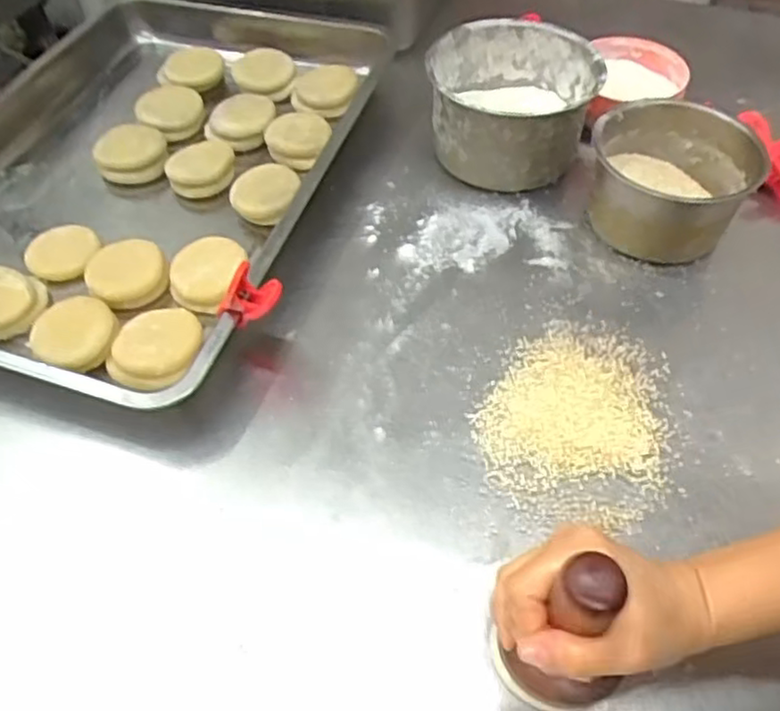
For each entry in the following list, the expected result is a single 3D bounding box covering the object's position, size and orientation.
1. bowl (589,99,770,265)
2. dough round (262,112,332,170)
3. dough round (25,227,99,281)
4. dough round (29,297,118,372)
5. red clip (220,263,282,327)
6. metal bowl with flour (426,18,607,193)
[{"bbox_3d":[0.233,-0.148,0.581,0.126,0.069,0.123,-1,53,1],"label":"bowl"},{"bbox_3d":[-0.087,-0.205,0.652,0.060,0.026,0.067,-5,53,-2],"label":"dough round"},{"bbox_3d":[-0.279,-0.087,0.587,0.058,0.015,0.065,-33,59,-20],"label":"dough round"},{"bbox_3d":[-0.231,-0.015,0.504,0.062,0.019,0.059,-1,53,1],"label":"dough round"},{"bbox_3d":[-0.097,-0.041,0.480,0.042,0.040,0.025,-23,56,-14],"label":"red clip"},{"bbox_3d":[0.113,-0.230,0.639,0.146,0.086,0.145,0,53,2],"label":"metal bowl with flour"}]

